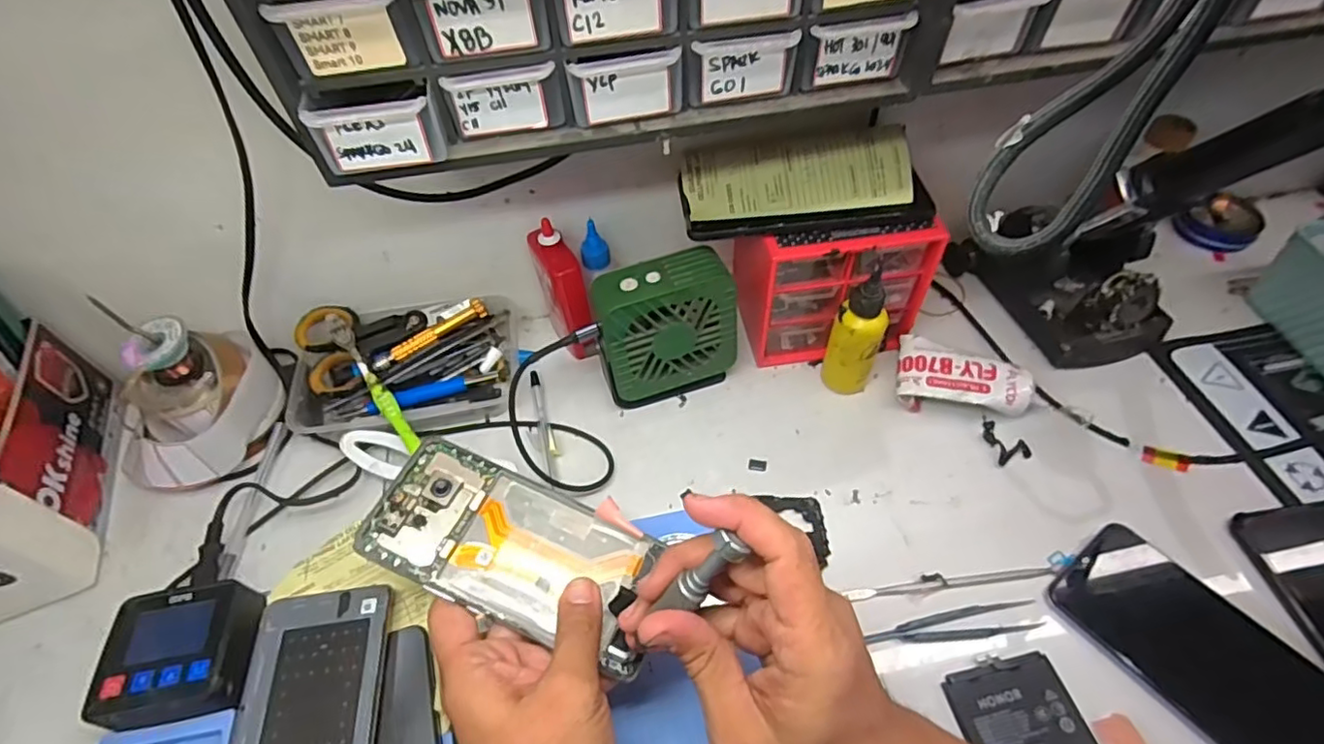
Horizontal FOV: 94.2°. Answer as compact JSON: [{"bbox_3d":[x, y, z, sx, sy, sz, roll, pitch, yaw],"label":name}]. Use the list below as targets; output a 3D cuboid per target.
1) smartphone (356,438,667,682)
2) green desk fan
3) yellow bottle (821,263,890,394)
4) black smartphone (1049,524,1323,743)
[{"bbox_3d":[-0.077,0.095,0.335,0.155,0.010,0.076,24,55,1],"label":"smartphone"},{"bbox_3d":[0.002,-0.028,0.456,0.098,0.112,0.046,-17,53,-10],"label":"green desk fan"},{"bbox_3d":[0.143,-0.027,0.449,0.037,0.114,0.029,16,55,15],"label":"yellow bottle"},{"bbox_3d":[0.317,0.164,0.345,0.081,0.014,0.166,-32,58,-20],"label":"black smartphone"}]

